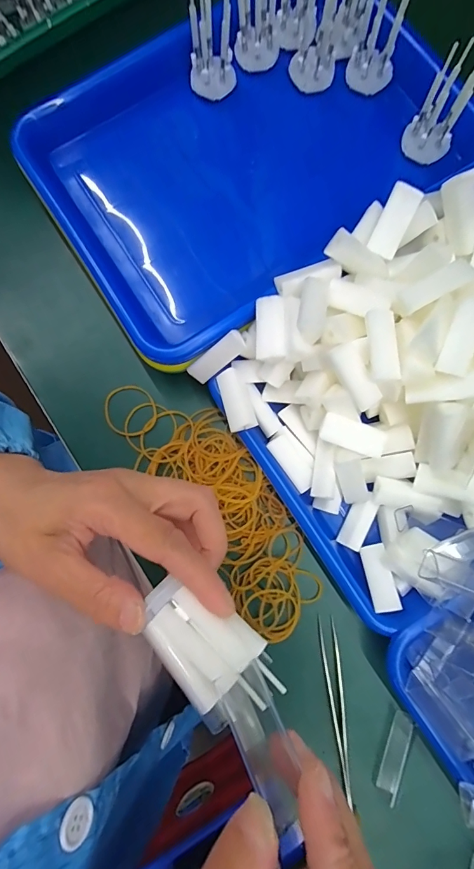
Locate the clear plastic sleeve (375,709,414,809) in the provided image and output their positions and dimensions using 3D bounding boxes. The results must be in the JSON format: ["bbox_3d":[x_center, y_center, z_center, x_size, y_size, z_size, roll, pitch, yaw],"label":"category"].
[{"bbox_3d":[0.114,0.227,0.279,0.015,0.012,0.052,17,81,4],"label":"clear plastic sleeve"}]

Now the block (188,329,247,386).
[{"bbox_3d":[-0.015,-0.059,0.294,0.048,0.010,0.019,-37,119,20],"label":"block"}]

